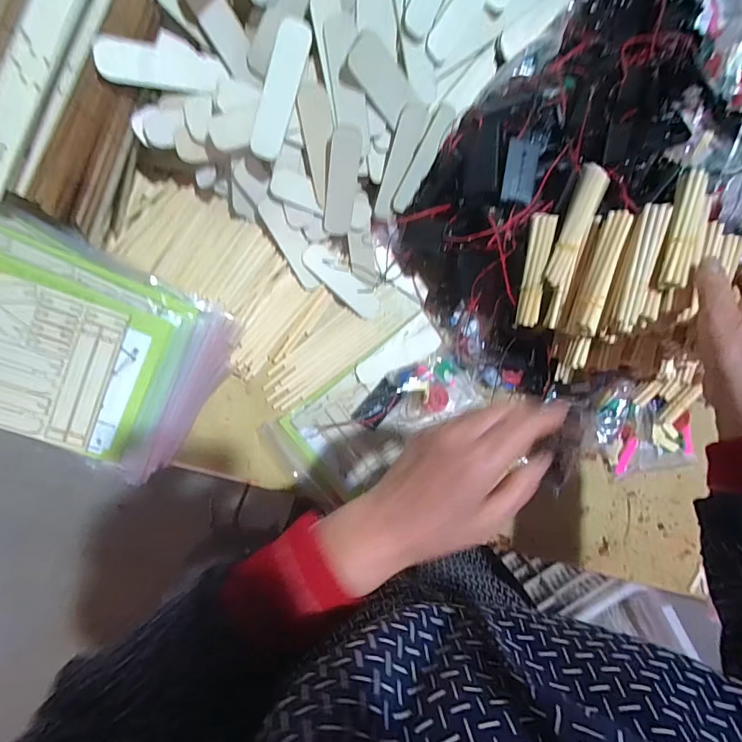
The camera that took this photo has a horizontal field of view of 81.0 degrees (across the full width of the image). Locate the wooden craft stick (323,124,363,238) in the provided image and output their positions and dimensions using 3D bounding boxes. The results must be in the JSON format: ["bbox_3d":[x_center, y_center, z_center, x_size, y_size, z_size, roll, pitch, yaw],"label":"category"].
[{"bbox_3d":[-0.028,-0.181,0.423,0.027,0.006,0.103,7,133,-7],"label":"wooden craft stick"}]

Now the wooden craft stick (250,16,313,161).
[{"bbox_3d":[-0.077,-0.237,0.369,0.028,0.005,0.105,19,110,-8],"label":"wooden craft stick"}]

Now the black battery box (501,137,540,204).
[{"bbox_3d":[0.139,-0.187,0.406,0.029,0.012,0.057,7,96,-8],"label":"black battery box"}]

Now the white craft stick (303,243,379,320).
[{"bbox_3d":[-0.031,-0.099,0.485,0.104,0.005,0.032,38,91,-24],"label":"white craft stick"}]

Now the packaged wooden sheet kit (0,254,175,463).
[{"bbox_3d":[-0.302,-0.017,0.378,0.210,0.016,0.139,23,93,-9],"label":"packaged wooden sheet kit"}]

